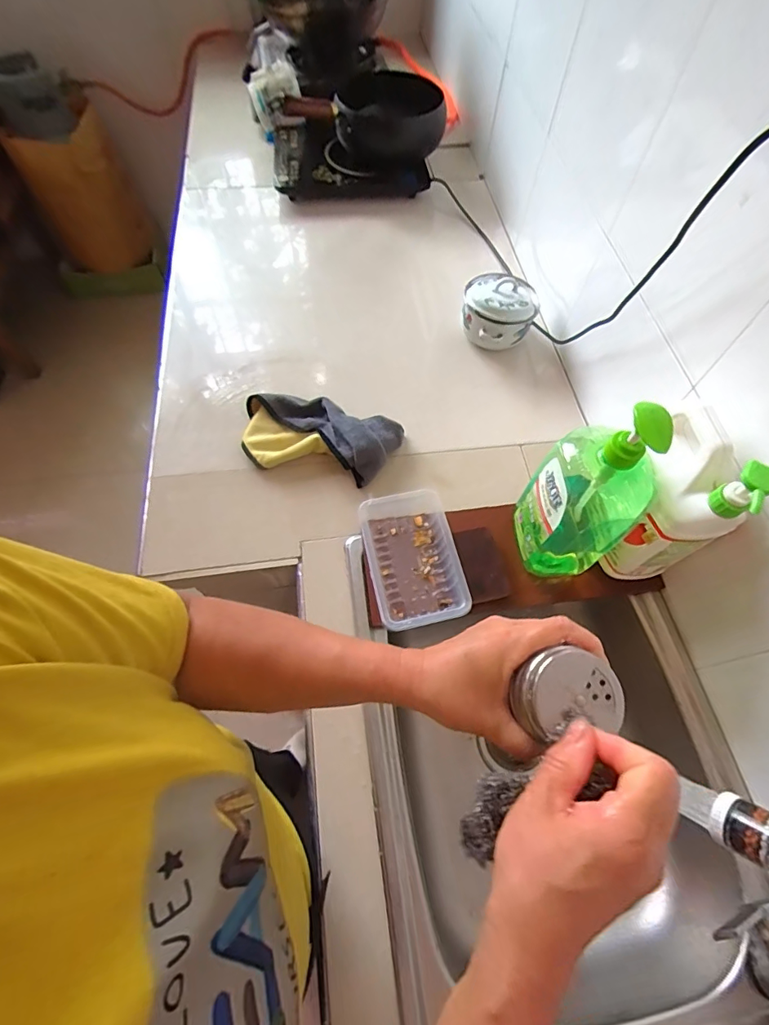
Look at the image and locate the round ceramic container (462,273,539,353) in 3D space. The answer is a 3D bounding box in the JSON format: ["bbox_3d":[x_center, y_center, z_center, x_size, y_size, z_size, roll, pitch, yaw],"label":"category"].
[{"bbox_3d":[0.207,-0.361,0.857,0.132,0.114,0.108,14,63,5],"label":"round ceramic container"}]

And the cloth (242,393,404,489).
[{"bbox_3d":[-0.110,-0.123,0.742,0.262,0.062,0.138,18,64,7],"label":"cloth"}]

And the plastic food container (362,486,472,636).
[{"bbox_3d":[0.037,0.059,0.648,0.120,0.049,0.167,-11,64,-7],"label":"plastic food container"}]

